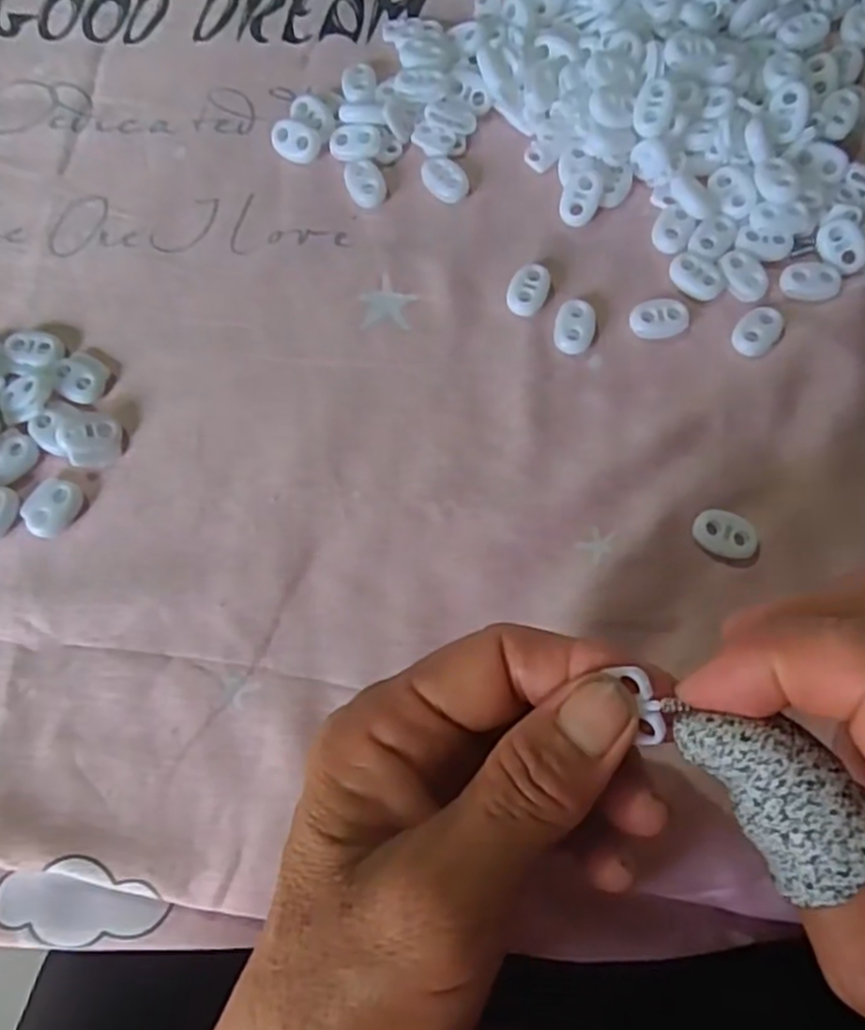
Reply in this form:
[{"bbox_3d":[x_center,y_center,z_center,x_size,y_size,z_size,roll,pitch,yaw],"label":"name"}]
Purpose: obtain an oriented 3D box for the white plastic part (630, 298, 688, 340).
[{"bbox_3d":[0.089,-0.077,0.289,0.021,0.006,0.015,0,74,2],"label":"white plastic part"}]

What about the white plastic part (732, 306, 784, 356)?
[{"bbox_3d":[0.125,-0.071,0.283,0.015,0.004,0.022,39,79,12],"label":"white plastic part"}]

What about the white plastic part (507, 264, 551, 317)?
[{"bbox_3d":[0.038,-0.089,0.293,0.014,0.005,0.021,26,76,9],"label":"white plastic part"}]

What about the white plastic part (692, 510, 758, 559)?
[{"bbox_3d":[0.104,0.006,0.261,0.023,0.004,0.016,16,75,6],"label":"white plastic part"}]

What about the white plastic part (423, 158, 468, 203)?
[{"bbox_3d":[0.005,-0.140,0.308,0.021,0.006,0.015,43,80,12],"label":"white plastic part"}]

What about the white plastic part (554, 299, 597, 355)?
[{"bbox_3d":[0.056,-0.073,0.289,0.015,0.005,0.021,14,75,6],"label":"white plastic part"}]

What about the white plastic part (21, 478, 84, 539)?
[{"bbox_3d":[-0.139,-0.003,0.269,0.017,0.005,0.022,43,80,12],"label":"white plastic part"}]

